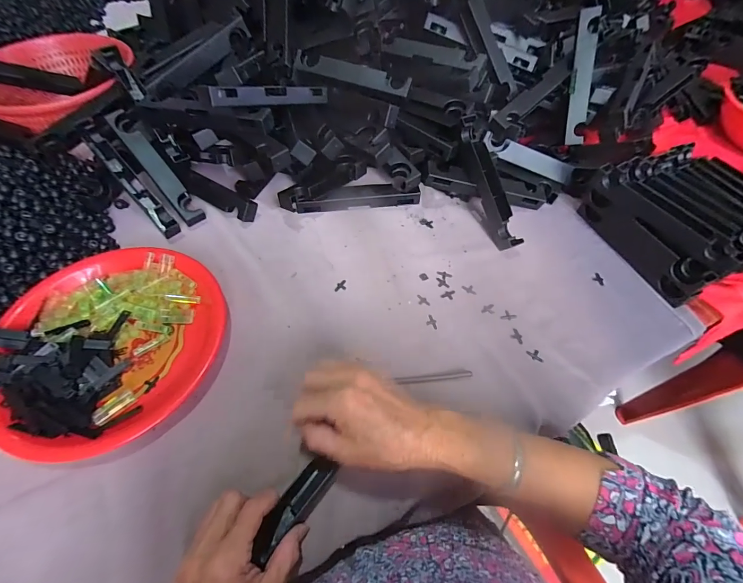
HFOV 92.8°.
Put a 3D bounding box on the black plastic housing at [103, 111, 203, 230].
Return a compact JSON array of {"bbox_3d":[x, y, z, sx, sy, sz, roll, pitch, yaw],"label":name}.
[{"bbox_3d":[-0.325,-0.186,0.536,0.032,0.018,0.194,-38,93,-22],"label":"black plastic housing"}]

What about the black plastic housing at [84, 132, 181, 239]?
[{"bbox_3d":[-0.353,-0.156,0.527,0.028,0.025,0.182,-40,90,-22],"label":"black plastic housing"}]

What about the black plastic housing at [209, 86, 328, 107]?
[{"bbox_3d":[-0.141,-0.282,0.509,0.024,0.021,0.190,39,45,21],"label":"black plastic housing"}]

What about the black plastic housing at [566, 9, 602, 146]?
[{"bbox_3d":[0.346,-0.347,0.581,0.029,0.192,0.013,4,27,22],"label":"black plastic housing"}]

